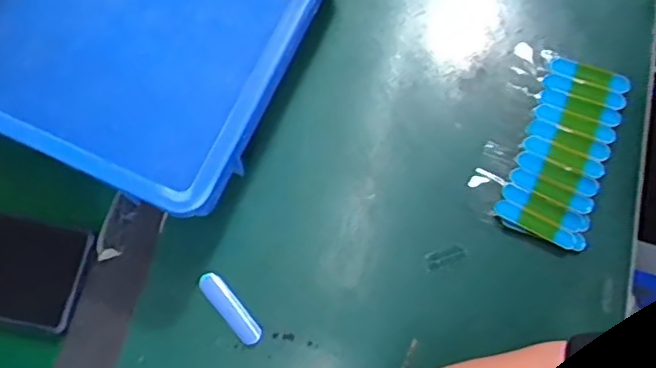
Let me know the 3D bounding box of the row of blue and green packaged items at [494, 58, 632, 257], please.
[{"bbox_3d":[0.183,-0.027,0.499,0.065,0.008,0.150,20,73,8],"label":"row of blue and green packaged items"}]

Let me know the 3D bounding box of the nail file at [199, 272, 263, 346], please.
[{"bbox_3d":[-0.071,0.090,0.471,0.017,0.004,0.062,-39,75,-11],"label":"nail file"}]

